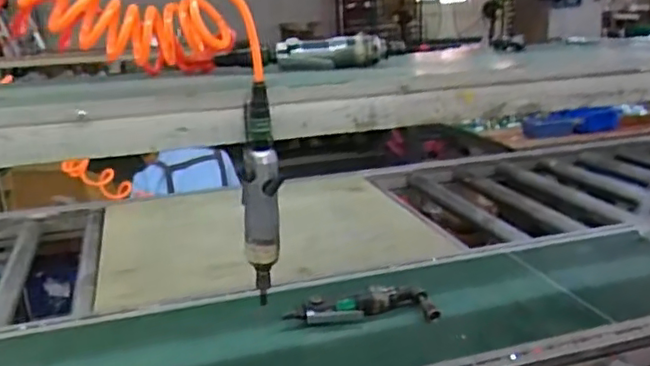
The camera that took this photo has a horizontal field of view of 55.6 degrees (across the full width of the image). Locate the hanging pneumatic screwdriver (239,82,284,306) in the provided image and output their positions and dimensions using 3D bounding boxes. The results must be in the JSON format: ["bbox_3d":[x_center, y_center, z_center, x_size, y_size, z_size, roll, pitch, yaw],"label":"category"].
[{"bbox_3d":[-0.075,0.017,0.718,0.043,0.254,0.049,-5,17,-9],"label":"hanging pneumatic screwdriver"}]

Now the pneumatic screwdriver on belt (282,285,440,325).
[{"bbox_3d":[0.058,0.202,0.992,0.245,0.043,0.048,-2,16,0],"label":"pneumatic screwdriver on belt"}]

